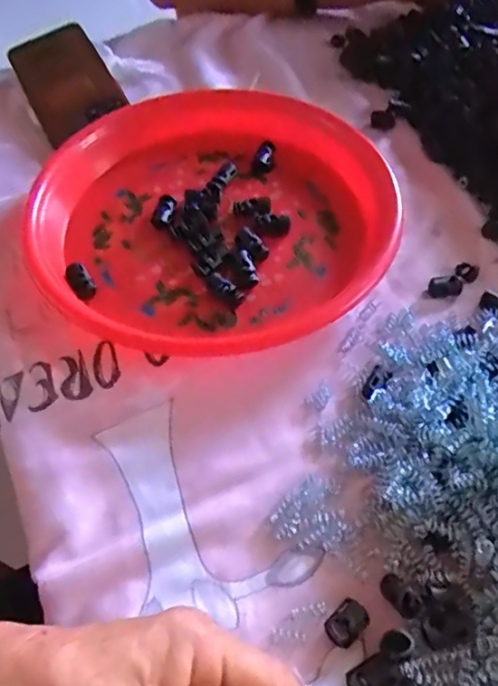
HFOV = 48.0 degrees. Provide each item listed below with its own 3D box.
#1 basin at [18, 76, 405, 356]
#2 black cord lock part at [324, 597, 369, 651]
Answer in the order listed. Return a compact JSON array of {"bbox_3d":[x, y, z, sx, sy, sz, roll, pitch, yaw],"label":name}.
[{"bbox_3d":[-0.025,-0.094,0.383,0.244,0.040,0.231,-5,55,-1],"label":"basin"},{"bbox_3d":[0.045,0.127,0.253,0.014,0.007,0.020,38,65,25],"label":"black cord lock part"}]

